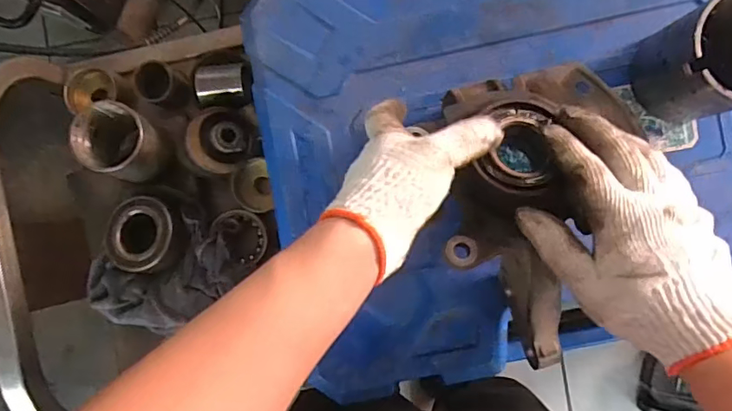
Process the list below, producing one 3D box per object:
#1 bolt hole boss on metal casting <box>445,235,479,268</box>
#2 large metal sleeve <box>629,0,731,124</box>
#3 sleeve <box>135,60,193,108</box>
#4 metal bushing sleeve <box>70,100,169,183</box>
[{"bbox_3d":[0.073,0.035,0.391,0.023,0.006,0.023,0,89,3],"label":"bolt hole boss on metal casting"},{"bbox_3d":[0.283,-0.117,0.415,0.082,0.102,0.081,0,89,3],"label":"large metal sleeve"},{"bbox_3d":[-0.233,-0.139,0.594,0.043,0.053,0.045,0,89,3],"label":"sleeve"},{"bbox_3d":[-0.252,-0.063,0.527,0.083,0.060,0.078,14,90,4],"label":"metal bushing sleeve"}]

